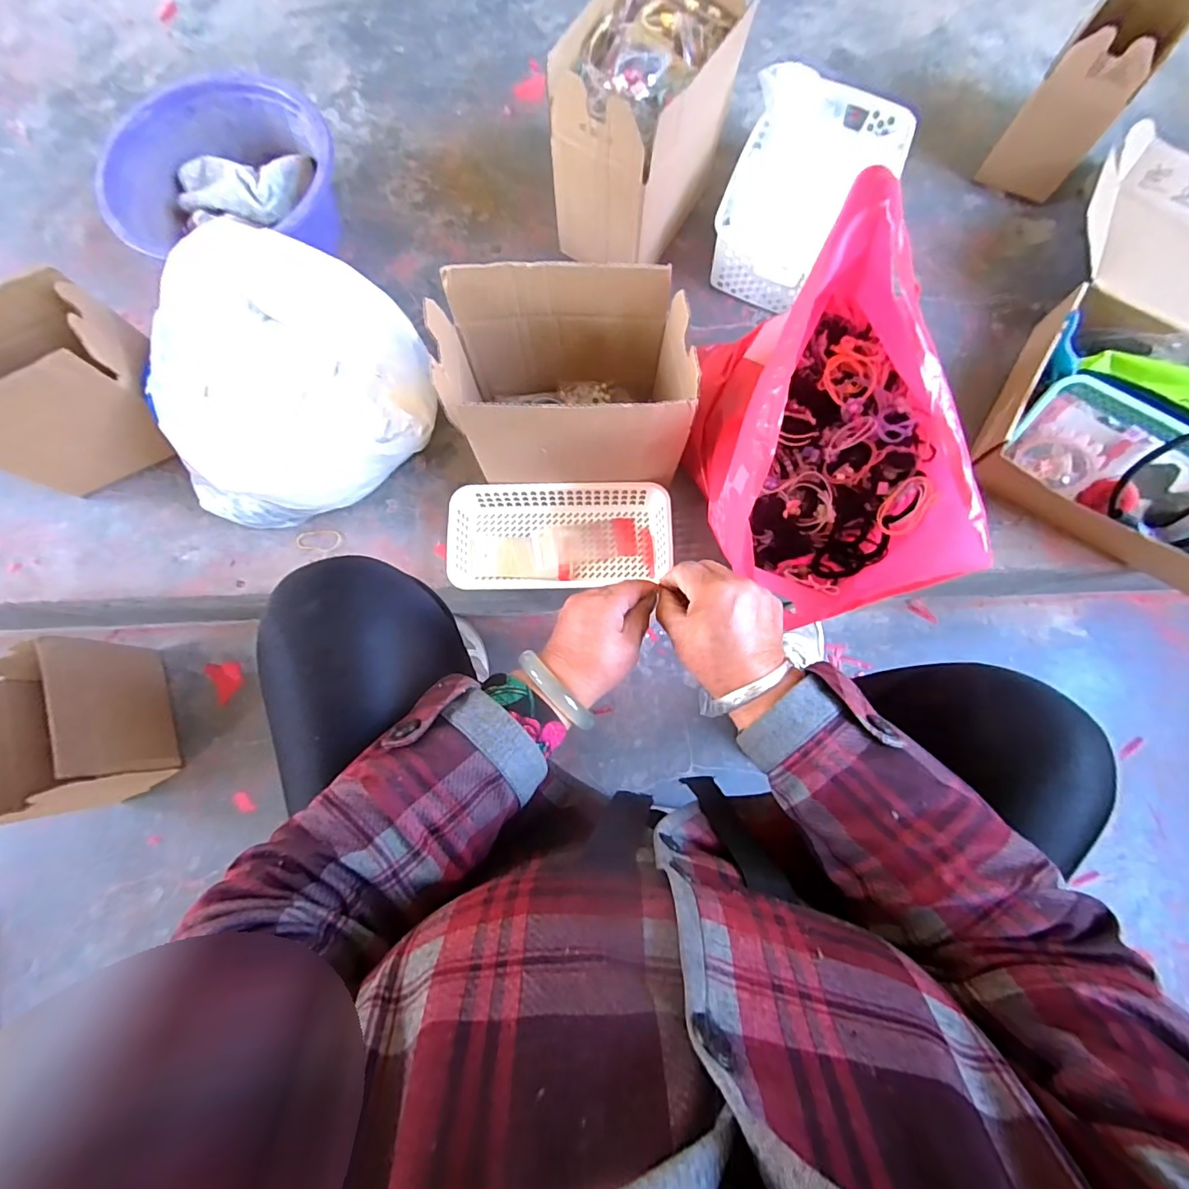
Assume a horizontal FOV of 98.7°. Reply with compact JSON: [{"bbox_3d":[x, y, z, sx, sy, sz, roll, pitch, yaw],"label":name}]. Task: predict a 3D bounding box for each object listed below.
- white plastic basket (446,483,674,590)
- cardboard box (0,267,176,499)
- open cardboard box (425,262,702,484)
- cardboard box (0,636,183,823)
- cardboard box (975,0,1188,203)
[{"bbox_3d":[-0.041,-0.072,0.639,0.271,0.048,0.125,-3,79,-1],"label":"white plastic basket"},{"bbox_3d":[-0.609,-0.220,0.596,0.231,0.194,0.110,-26,80,-6],"label":"cardboard box"},{"bbox_3d":[-0.030,-0.220,0.553,0.235,0.176,0.157,-3,78,-1],"label":"open cardboard box"},{"bbox_3d":[-0.709,0.186,0.716,0.116,0.200,0.211,-16,78,-4],"label":"cardboard box"},{"bbox_3d":[0.685,-0.713,0.713,0.108,0.184,0.220,34,80,6],"label":"cardboard box"}]

